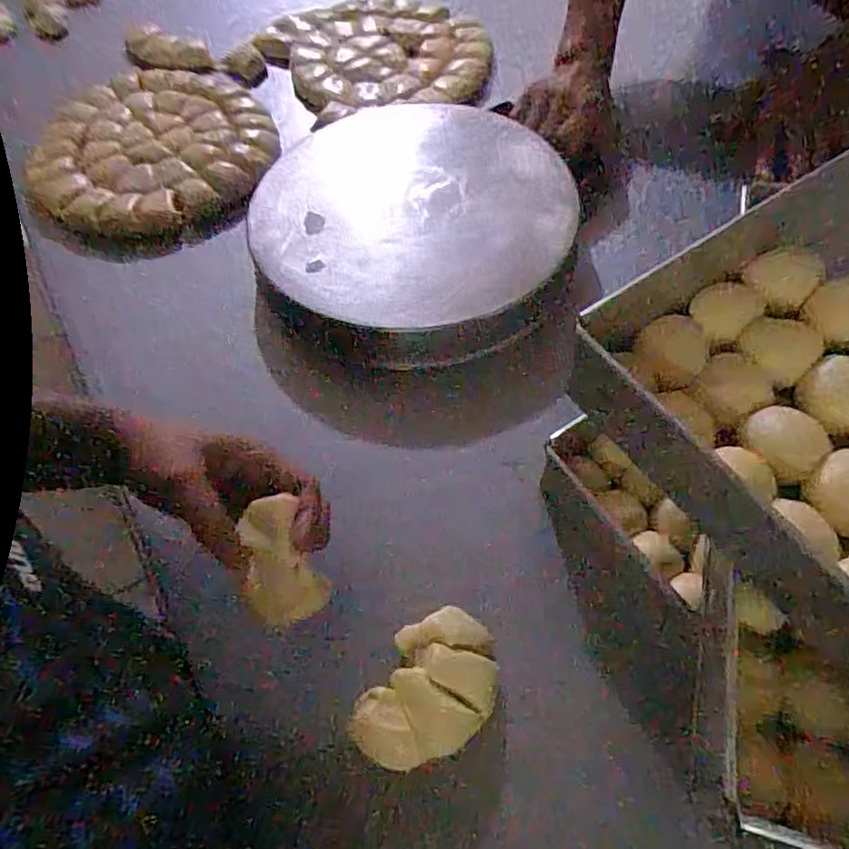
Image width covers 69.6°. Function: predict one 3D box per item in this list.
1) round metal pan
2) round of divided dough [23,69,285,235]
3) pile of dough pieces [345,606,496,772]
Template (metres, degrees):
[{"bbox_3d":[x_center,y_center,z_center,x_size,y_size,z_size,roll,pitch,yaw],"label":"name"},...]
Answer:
[{"bbox_3d":[-0.013,-0.198,0.588,0.283,0.054,0.336,-8,59,-2],"label":"round metal pan"},{"bbox_3d":[-0.304,-0.320,0.703,0.257,0.033,0.282,-1,59,2],"label":"round of divided dough"},{"bbox_3d":[0.005,0.165,0.380,0.069,0.028,0.097,23,63,16],"label":"pile of dough pieces"}]

